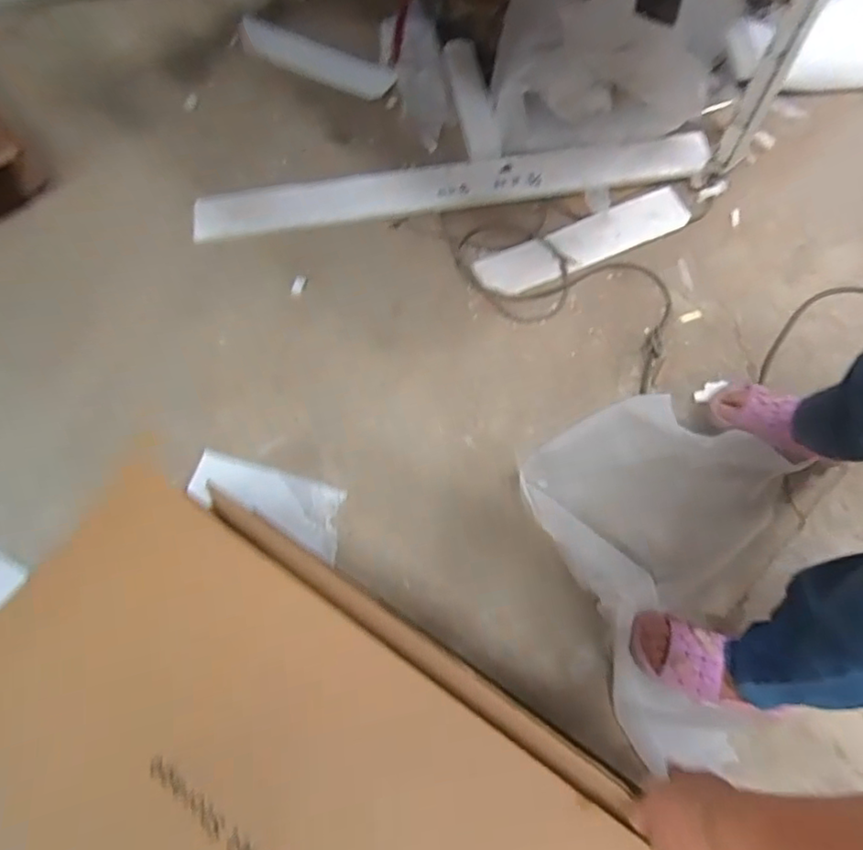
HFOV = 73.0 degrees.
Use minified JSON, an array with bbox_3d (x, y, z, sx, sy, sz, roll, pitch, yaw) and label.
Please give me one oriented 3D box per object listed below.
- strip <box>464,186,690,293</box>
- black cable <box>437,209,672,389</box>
[{"bbox_3d":[0.343,-0.411,1.299,0.498,0.020,0.117,-22,68,-8],"label":"strip"},{"bbox_3d":[0.262,-0.328,1.255,0.574,0.035,0.283,32,71,14],"label":"black cable"}]

